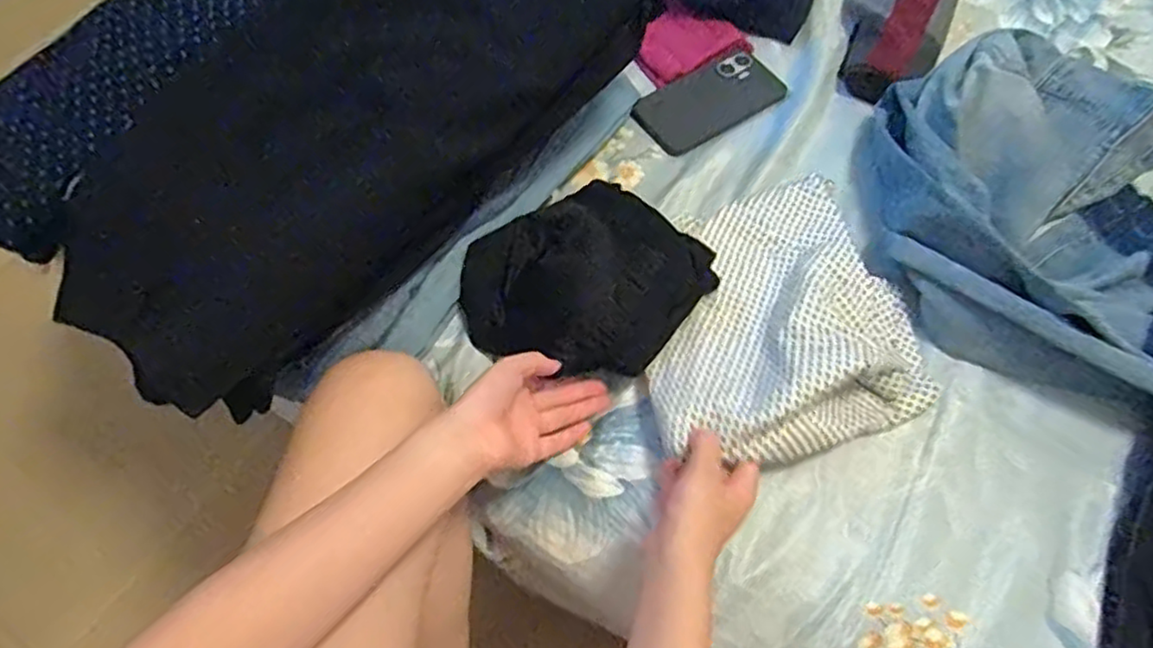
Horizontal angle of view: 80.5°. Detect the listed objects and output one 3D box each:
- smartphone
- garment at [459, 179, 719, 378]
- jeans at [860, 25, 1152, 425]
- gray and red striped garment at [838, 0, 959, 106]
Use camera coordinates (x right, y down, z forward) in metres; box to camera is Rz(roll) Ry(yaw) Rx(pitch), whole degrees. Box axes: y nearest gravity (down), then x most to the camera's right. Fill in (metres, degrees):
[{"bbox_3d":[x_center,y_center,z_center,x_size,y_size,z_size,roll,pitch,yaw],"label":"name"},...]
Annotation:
[{"bbox_3d":[0.146,-0.243,0.736,0.165,0.016,0.081,-29,67,-15],"label":"smartphone"},{"bbox_3d":[0.002,-0.032,0.572,0.176,0.080,0.167,-40,70,-19],"label":"garment"},{"bbox_3d":[0.459,-0.122,0.625,0.370,0.086,0.372,29,66,13],"label":"jeans"},{"bbox_3d":[0.370,-0.370,0.776,0.115,0.056,0.302,20,64,9],"label":"gray and red striped garment"}]

